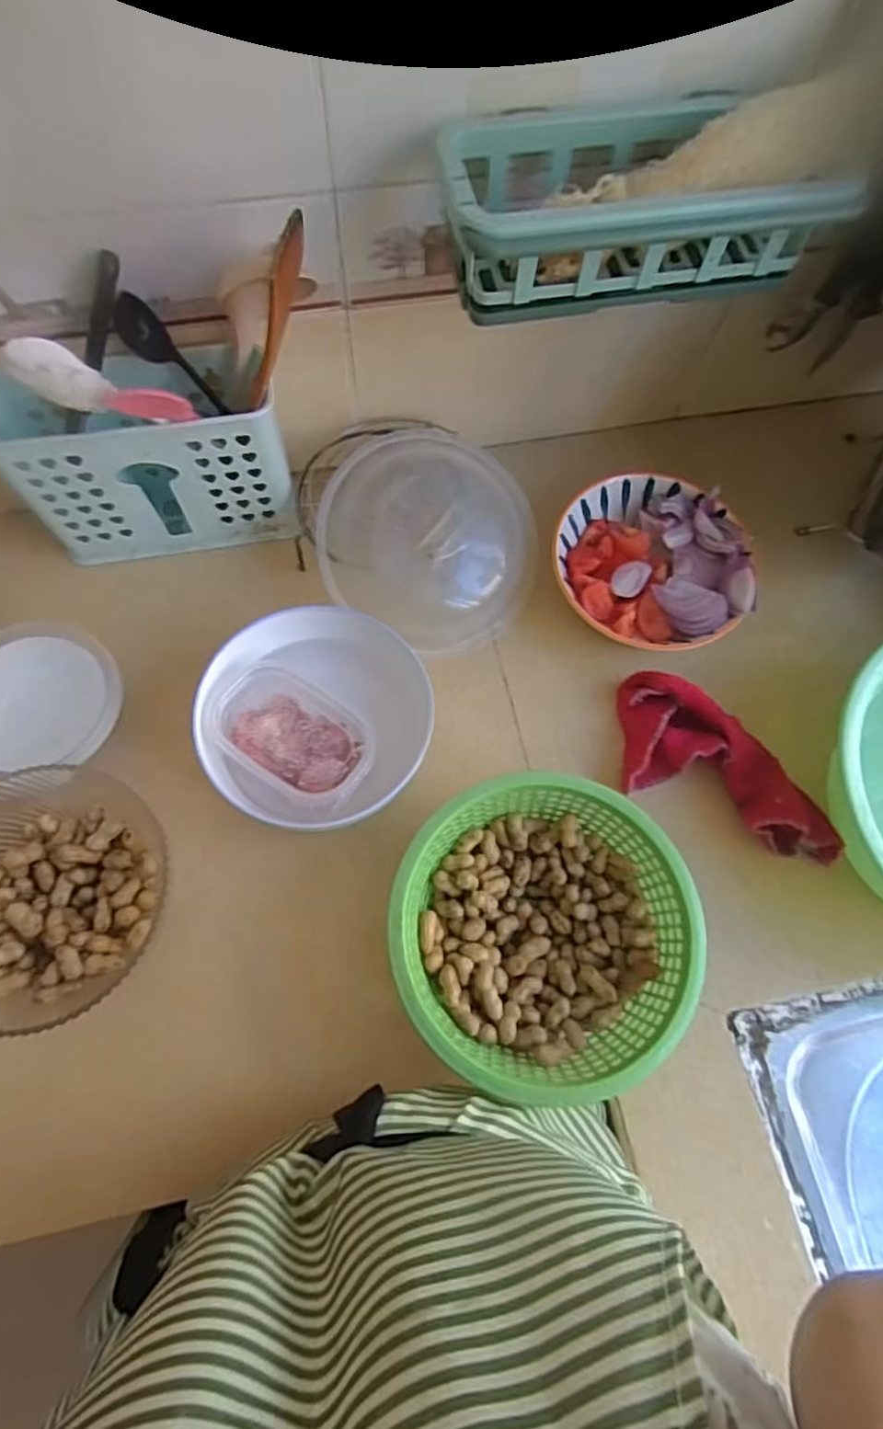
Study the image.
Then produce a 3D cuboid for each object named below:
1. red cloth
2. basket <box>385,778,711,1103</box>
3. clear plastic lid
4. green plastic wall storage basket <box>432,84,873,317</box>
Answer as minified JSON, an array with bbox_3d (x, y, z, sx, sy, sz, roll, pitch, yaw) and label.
[{"bbox_3d":[0.231,0.038,0.521,0.194,0.031,0.094,23,71,6],"label":"red cloth"},{"bbox_3d":[0.065,0.150,0.458,0.189,0.088,0.197,1,70,-2],"label":"basket"},{"bbox_3d":[-0.003,-0.156,0.552,0.185,0.050,0.179,1,86,-16],"label":"clear plastic lid"},{"bbox_3d":[0.117,-0.318,0.416,0.239,0.071,0.107,-11,71,-6],"label":"green plastic wall storage basket"}]

